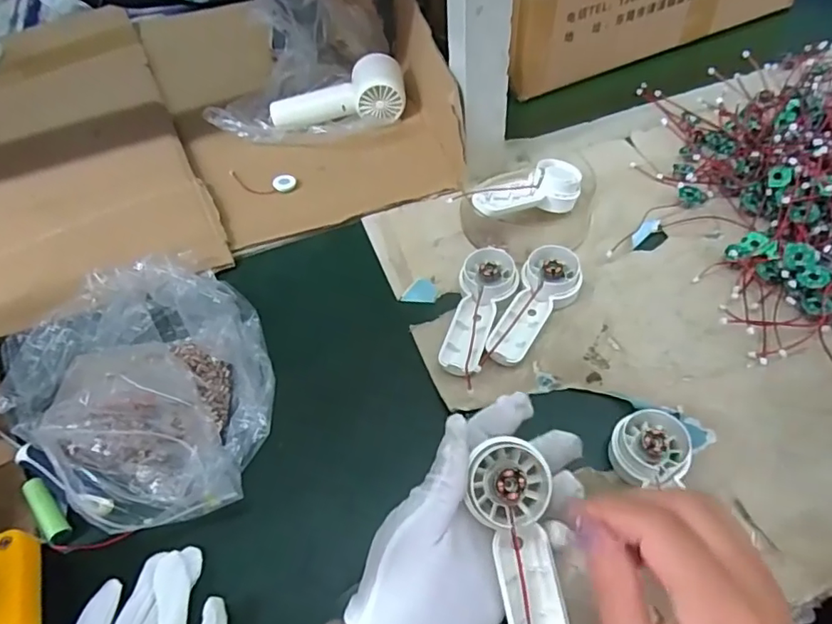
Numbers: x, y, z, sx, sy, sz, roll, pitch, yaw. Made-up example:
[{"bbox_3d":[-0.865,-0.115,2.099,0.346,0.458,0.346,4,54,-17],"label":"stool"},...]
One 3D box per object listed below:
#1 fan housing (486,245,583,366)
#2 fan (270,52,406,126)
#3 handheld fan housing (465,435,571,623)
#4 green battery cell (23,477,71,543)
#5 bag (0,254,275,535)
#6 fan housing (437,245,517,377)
[{"bbox_3d":[0.094,-0.004,0.429,0.044,0.025,0.108,24,60,21],"label":"fan housing"},{"bbox_3d":[-0.088,-0.241,0.607,0.152,0.043,0.073,-2,54,4],"label":"fan"},{"bbox_3d":[0.057,0.130,0.285,0.038,0.023,0.119,-10,80,-1],"label":"handheld fan housing"},{"bbox_3d":[-0.254,0.135,0.374,0.012,0.015,0.054,-40,60,-21],"label":"green battery cell"},{"bbox_3d":[-0.193,0.049,0.400,0.221,0.059,0.176,34,64,26],"label":"bag"},{"bbox_3d":[0.051,-0.001,0.431,0.044,0.024,0.113,11,56,13],"label":"fan housing"}]

